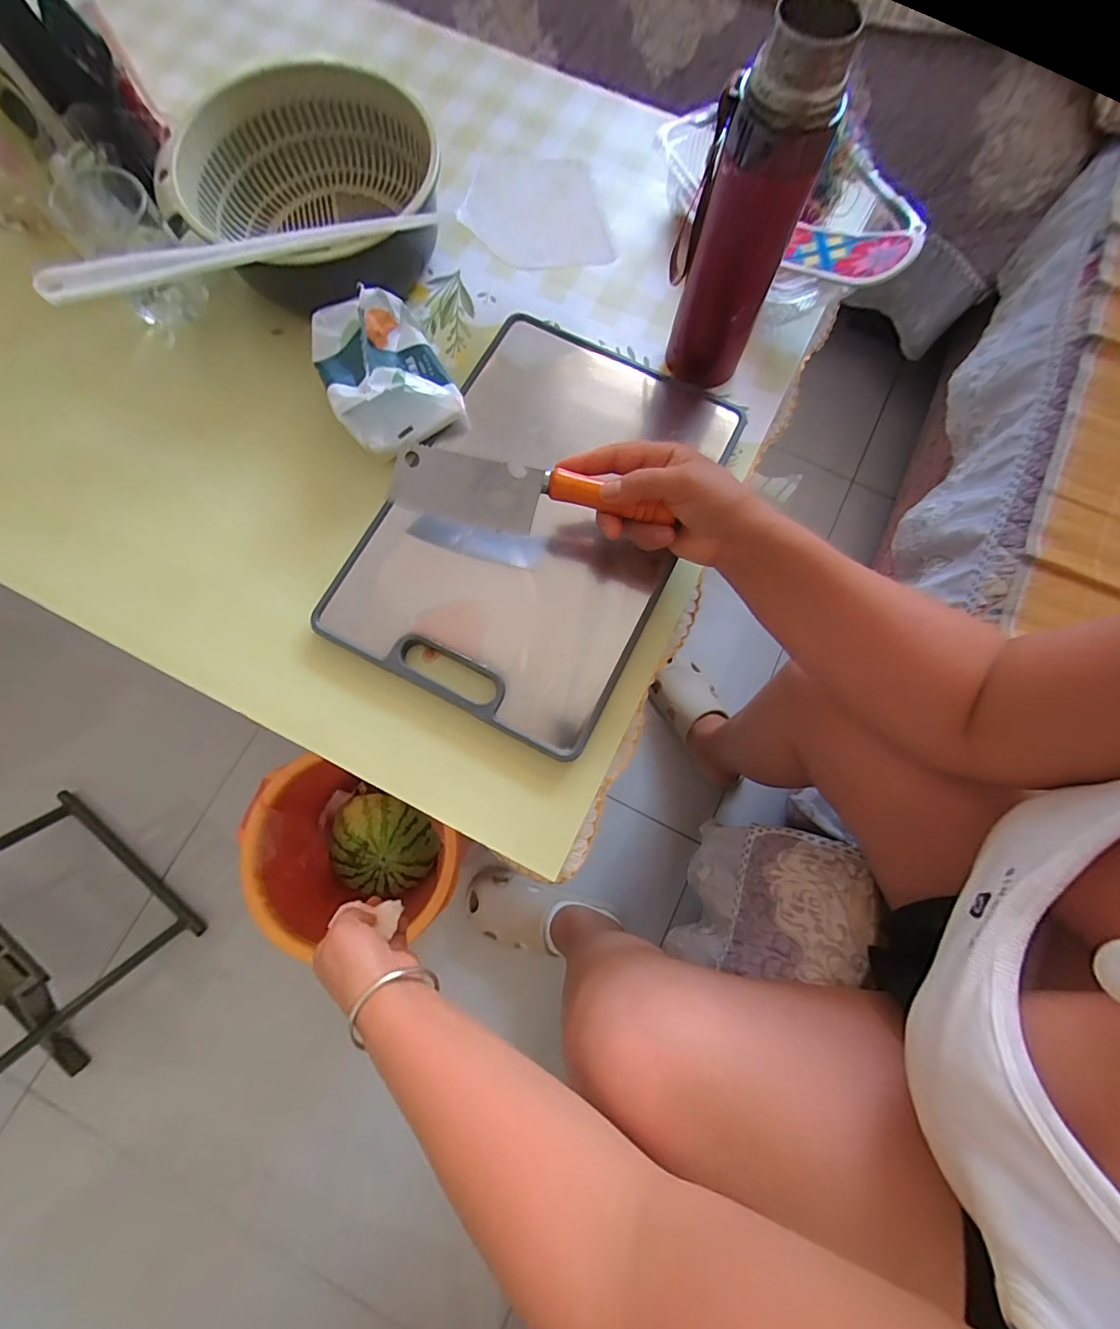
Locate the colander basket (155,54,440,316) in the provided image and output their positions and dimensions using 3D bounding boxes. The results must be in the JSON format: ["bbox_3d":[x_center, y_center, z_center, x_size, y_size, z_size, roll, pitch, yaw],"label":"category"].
[{"bbox_3d":[-0.214,-0.418,0.440,0.211,0.089,0.195,0,78,-1],"label":"colander basket"}]

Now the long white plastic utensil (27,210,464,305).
[{"bbox_3d":[-0.246,-0.330,0.383,0.310,0.021,0.018,-17,79,-5],"label":"long white plastic utensil"}]

